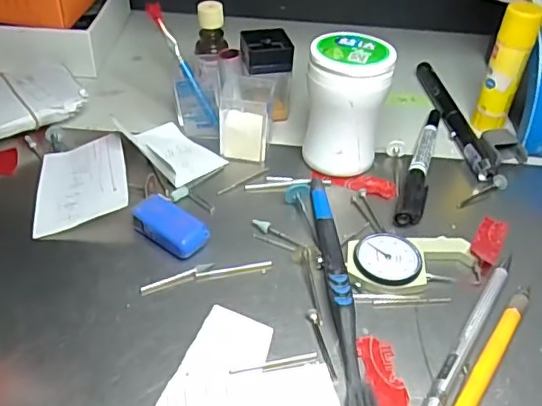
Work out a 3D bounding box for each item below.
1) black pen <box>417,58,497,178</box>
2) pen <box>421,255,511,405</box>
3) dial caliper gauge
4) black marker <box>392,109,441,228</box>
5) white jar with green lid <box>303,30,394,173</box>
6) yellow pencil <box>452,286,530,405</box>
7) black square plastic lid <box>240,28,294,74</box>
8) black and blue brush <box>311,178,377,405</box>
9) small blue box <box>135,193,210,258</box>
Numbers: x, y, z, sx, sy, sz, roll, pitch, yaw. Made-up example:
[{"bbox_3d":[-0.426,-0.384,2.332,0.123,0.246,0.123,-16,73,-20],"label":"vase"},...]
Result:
[{"bbox_3d":[0.139,-0.069,0.440,0.015,0.011,0.149,-2,43,-6],"label":"black pen"},{"bbox_3d":[0.102,0.065,0.289,0.010,0.008,0.122,26,47,23],"label":"pen"},{"bbox_3d":[0.080,0.032,0.321,0.074,0.010,0.034,-2,43,-6],"label":"dial caliper gauge"},{"bbox_3d":[0.106,-0.031,0.391,0.016,0.013,0.133,17,44,14],"label":"black marker"},{"bbox_3d":[0.048,-0.063,0.371,0.049,0.081,0.044,5,43,2],"label":"white jar with green lid"},{"bbox_3d":[0.099,0.083,0.271,0.009,0.007,0.130,29,48,25],"label":"yellow pencil"},{"bbox_3d":[-0.003,-0.109,0.407,0.037,0.018,0.034,0,43,-4],"label":"black square plastic lid"},{"bbox_3d":[0.036,0.046,0.303,0.014,0.012,0.174,-1,43,-5],"label":"black and blue brush"},{"bbox_3d":[-0.059,0.015,0.330,0.044,0.016,0.024,29,48,25],"label":"small blue box"}]

